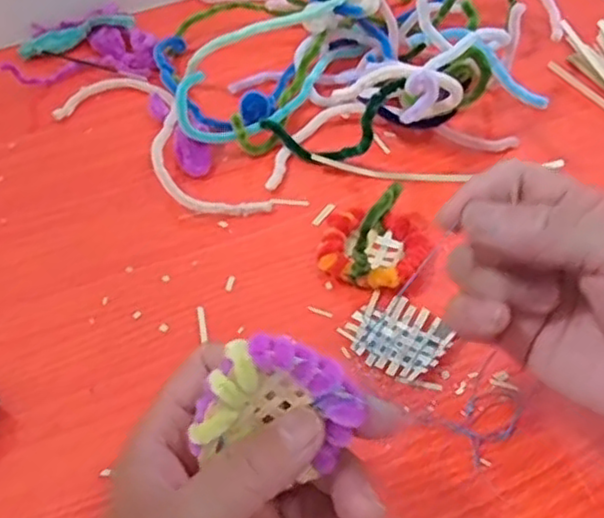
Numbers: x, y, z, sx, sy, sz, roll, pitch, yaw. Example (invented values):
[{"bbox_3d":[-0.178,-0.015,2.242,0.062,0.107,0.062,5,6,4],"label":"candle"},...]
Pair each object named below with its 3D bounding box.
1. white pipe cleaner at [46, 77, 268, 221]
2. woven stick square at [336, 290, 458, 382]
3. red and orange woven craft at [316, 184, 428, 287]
[{"bbox_3d":[-0.092,-0.084,0.465,0.188,0.023,0.070,36,61,28],"label":"white pipe cleaner"},{"bbox_3d":[0.050,0.040,0.361,0.044,0.004,0.052,-39,50,-24],"label":"woven stick square"},{"bbox_3d":[0.041,-0.014,0.385,0.057,0.041,0.052,-2,51,2],"label":"red and orange woven craft"}]

